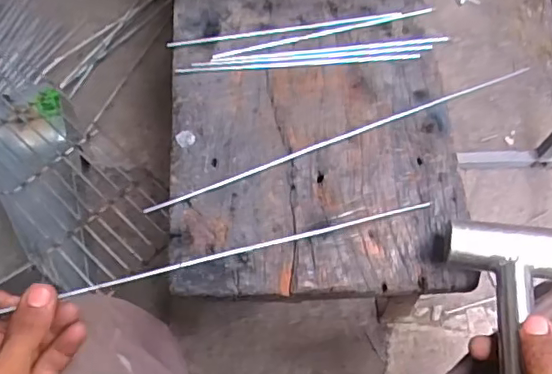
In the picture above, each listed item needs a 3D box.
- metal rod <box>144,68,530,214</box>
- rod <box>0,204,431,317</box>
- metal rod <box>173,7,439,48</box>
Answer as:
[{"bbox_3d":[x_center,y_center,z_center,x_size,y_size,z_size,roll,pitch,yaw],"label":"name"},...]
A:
[{"bbox_3d":[0.062,-0.045,0.490,0.358,0.006,0.011,-21,65,-11],"label":"metal rod"},{"bbox_3d":[-0.061,0.057,0.432,0.385,0.005,0.009,-13,64,-11],"label":"rod"},{"bbox_3d":[0.006,-0.149,0.534,0.214,0.004,0.008,-9,63,-6],"label":"metal rod"}]

